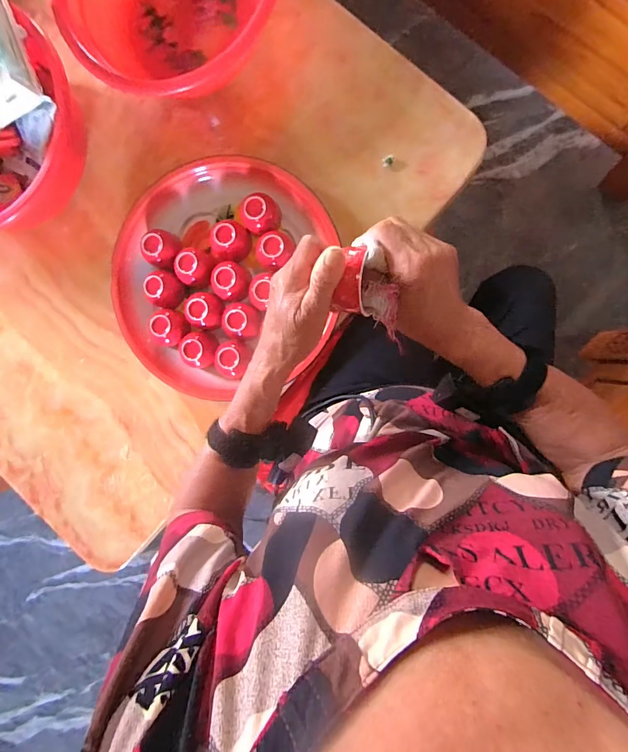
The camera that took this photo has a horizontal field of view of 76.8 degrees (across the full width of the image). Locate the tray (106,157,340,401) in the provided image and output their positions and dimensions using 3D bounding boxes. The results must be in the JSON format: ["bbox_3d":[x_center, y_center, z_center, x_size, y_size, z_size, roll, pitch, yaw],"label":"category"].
[{"bbox_3d":[-0.128,-0.144,0.564,0.315,0.046,0.318,0,92,8],"label":"tray"}]

